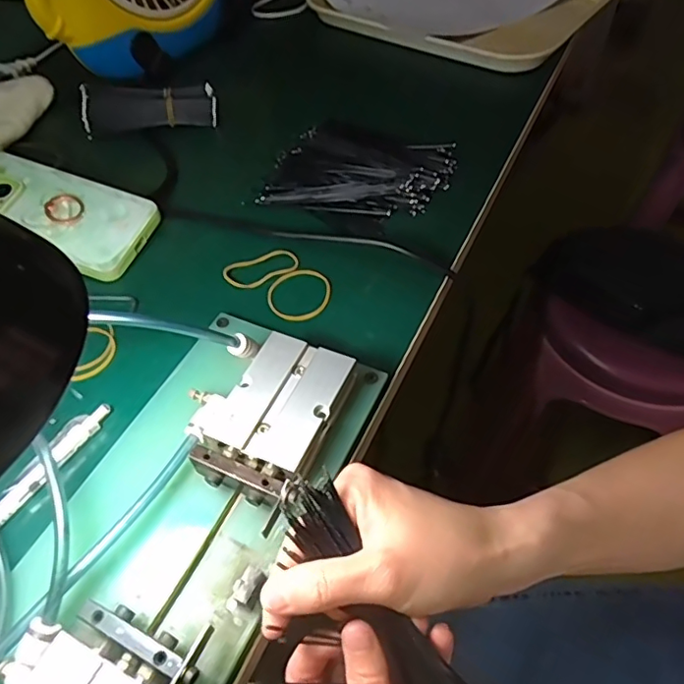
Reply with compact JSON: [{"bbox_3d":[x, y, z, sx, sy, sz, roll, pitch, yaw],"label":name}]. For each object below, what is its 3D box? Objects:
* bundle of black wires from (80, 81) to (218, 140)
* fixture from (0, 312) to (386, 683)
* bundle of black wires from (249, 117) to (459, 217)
[{"bbox_3d":[-0.177,-0.219,0.515,0.117,0.026,0.046,-7,53,-3],"label":"bundle of black wires"},{"bbox_3d":[-0.086,0.097,0.266,0.114,0.038,0.263,20,56,16],"label":"fixture"},{"bbox_3d":[0.015,-0.140,0.449,0.141,0.018,0.092,13,55,11],"label":"bundle of black wires"}]

